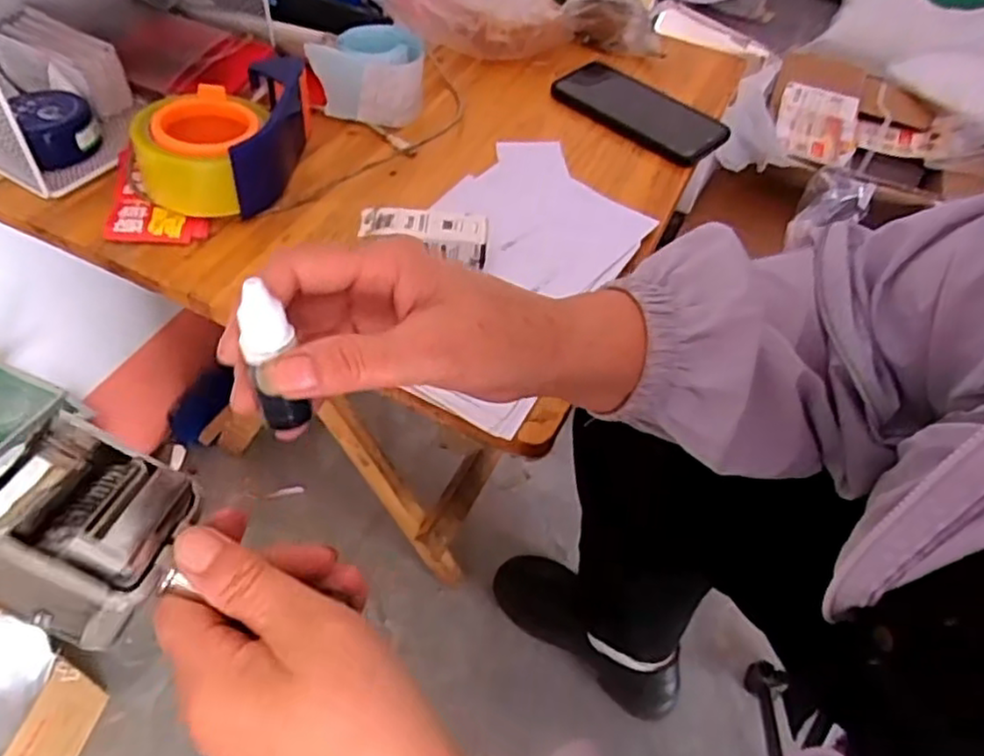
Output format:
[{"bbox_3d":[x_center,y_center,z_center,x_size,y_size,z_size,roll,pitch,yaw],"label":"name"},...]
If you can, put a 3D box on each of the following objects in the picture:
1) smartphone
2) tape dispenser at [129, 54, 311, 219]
[{"bbox_3d":[0.134,-0.255,0.656,0.085,0.014,0.171,-36,62,-29],"label":"smartphone"},{"bbox_3d":[-0.205,-0.191,0.539,0.096,0.063,0.157,7,51,0],"label":"tape dispenser"}]

